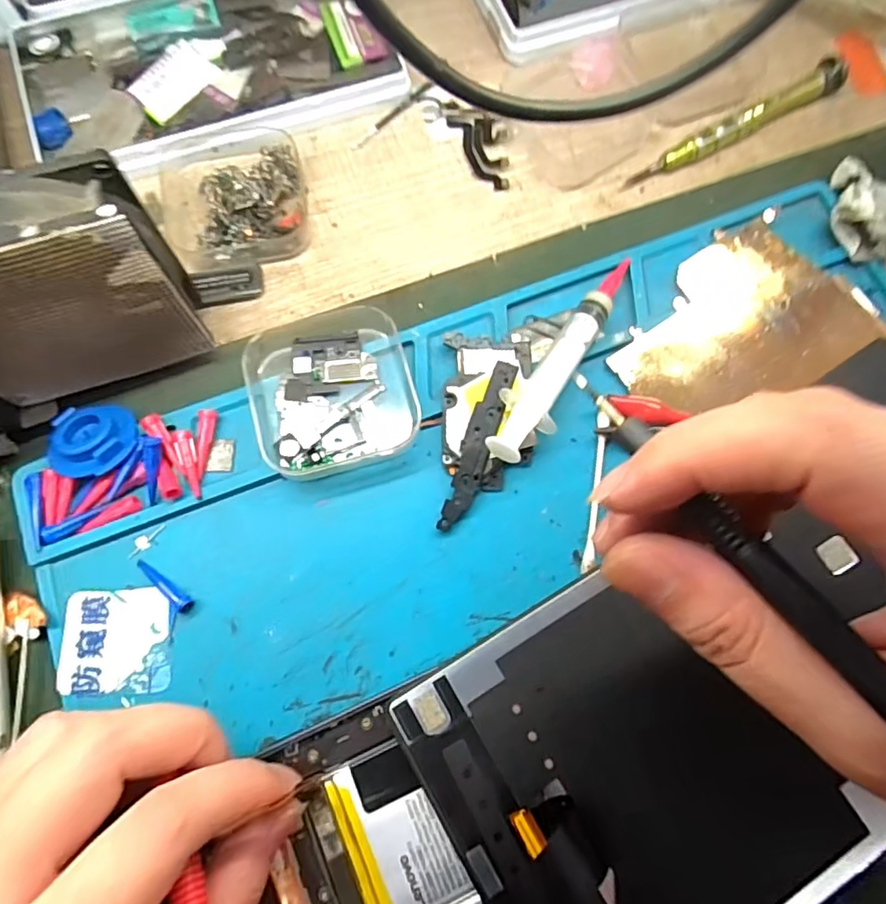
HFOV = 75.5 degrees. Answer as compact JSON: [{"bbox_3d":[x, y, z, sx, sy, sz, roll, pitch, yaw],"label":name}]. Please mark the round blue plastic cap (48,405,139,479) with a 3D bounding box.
[{"bbox_3d":[-0.137,-0.005,0.223,0.033,0.009,0.029,5,73,0],"label":"round blue plastic cap"}]

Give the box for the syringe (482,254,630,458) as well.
[{"bbox_3d":[0.050,-0.040,0.234,0.022,0.015,0.106,32,75,8],"label":"syringe"}]

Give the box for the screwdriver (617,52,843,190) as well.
[{"bbox_3d":[0.144,-0.158,0.278,0.122,0.015,0.014,-31,77,-10],"label":"screwdriver"}]

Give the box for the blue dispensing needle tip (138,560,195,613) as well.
[{"bbox_3d":[-0.106,0.050,0.216,0.027,0.004,0.006,37,76,9],"label":"blue dispensing needle tip"}]

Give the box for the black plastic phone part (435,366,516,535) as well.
[{"bbox_3d":[0.014,-0.002,0.227,0.012,0.004,0.070,18,83,0],"label":"black plastic phone part"}]

